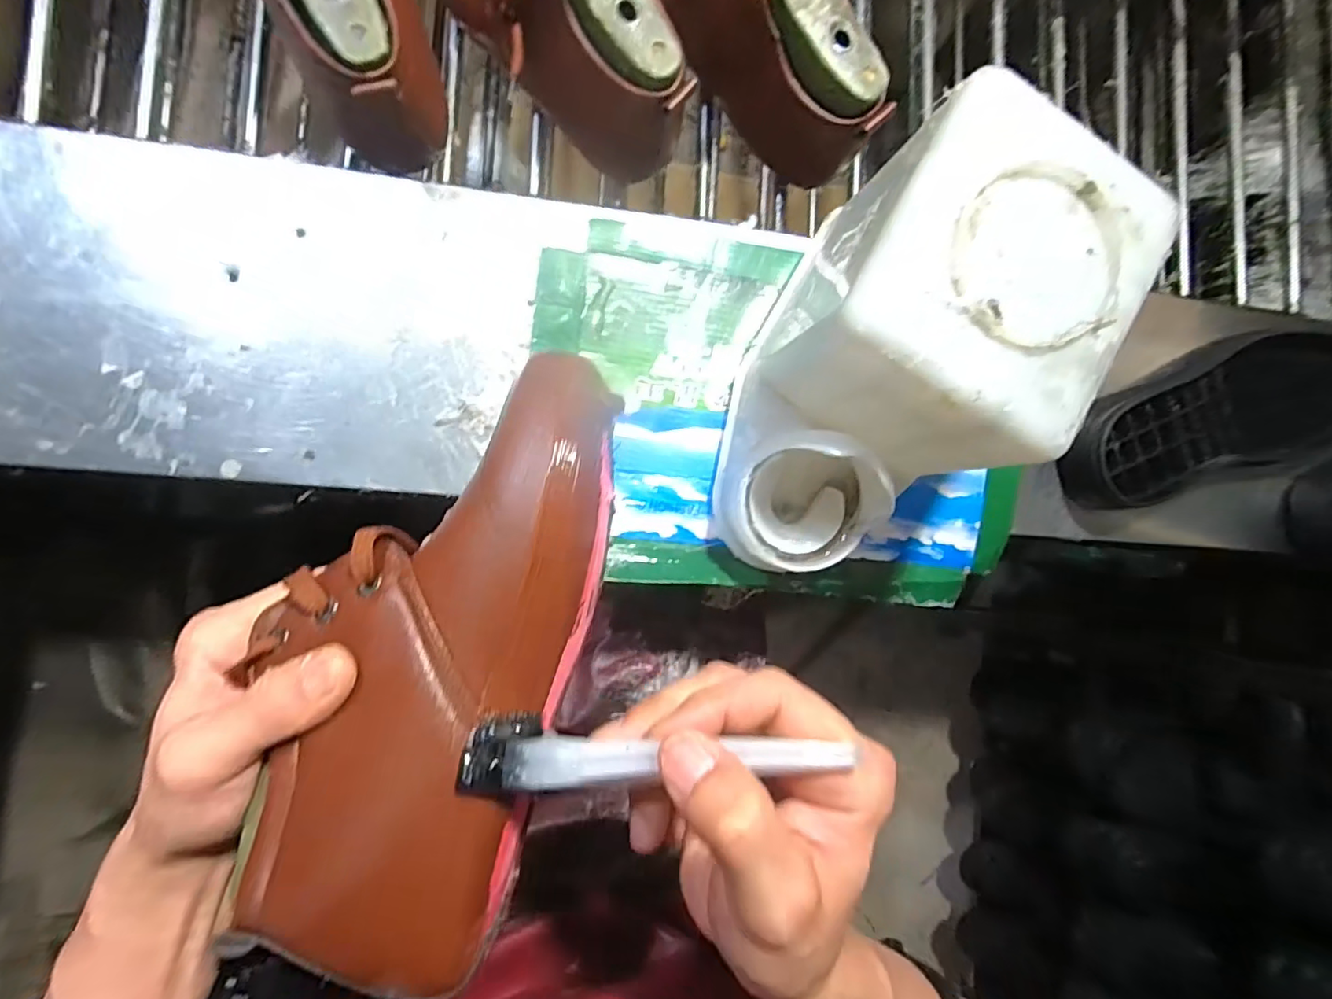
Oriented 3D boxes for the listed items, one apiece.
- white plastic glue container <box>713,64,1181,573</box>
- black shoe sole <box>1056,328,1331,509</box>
[{"bbox_3d":[0.124,-0.068,0.333,0.130,0.172,0.224,29,83,-6],"label":"white plastic glue container"},{"bbox_3d":[0.449,-0.070,0.454,0.310,0.043,0.110,-14,89,-9],"label":"black shoe sole"}]

